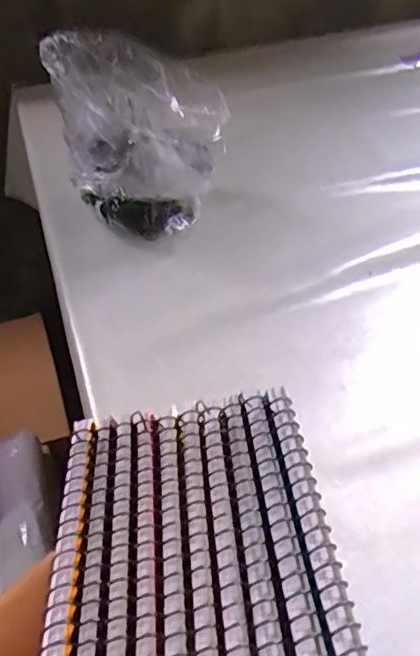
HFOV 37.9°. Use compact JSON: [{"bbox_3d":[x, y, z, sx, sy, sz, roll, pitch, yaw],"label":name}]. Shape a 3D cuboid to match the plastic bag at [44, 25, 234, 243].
[{"bbox_3d":[-0.087,-0.257,0.811,0.214,0.217,0.220,-17,41,-16],"label":"plastic bag"}]

